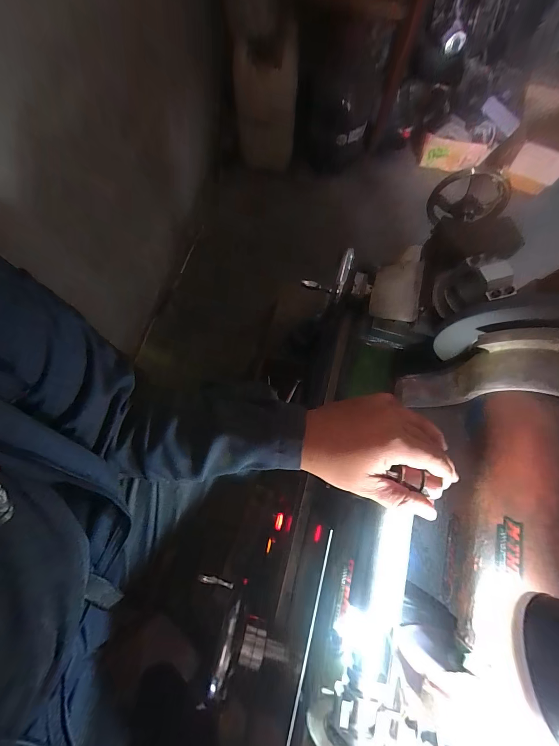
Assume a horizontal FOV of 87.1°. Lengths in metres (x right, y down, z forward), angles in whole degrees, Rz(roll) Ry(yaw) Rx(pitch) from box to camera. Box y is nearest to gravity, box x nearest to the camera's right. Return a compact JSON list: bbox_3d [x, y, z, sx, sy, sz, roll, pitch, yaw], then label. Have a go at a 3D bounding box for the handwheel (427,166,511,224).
[{"bbox_3d":[0.358,-0.323,0.569,0.130,0.112,0.068,28,76,7],"label":"handwheel"}]

